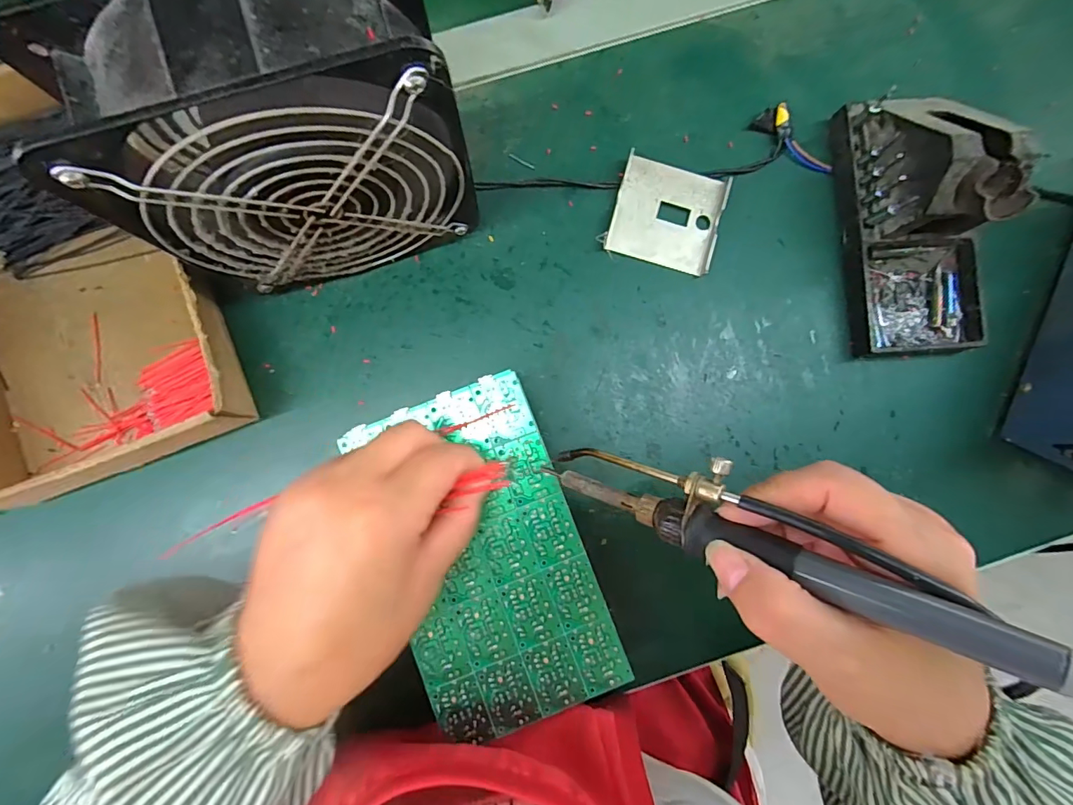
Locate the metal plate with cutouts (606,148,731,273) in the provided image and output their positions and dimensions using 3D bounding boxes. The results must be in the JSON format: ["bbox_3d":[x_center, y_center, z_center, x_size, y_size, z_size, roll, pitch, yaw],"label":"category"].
[{"bbox_3d":[0.085,-0.122,0.308,0.069,0.011,0.063,14,85,-1],"label":"metal plate with cutouts"}]

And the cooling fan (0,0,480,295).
[{"bbox_3d":[-0.111,-0.116,0.231,0.151,0.151,0.059,-16,86,-3],"label":"cooling fan"}]

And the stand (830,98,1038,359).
[{"bbox_3d":[0.243,-0.113,0.282,0.078,0.071,0.156,-3,86,-2],"label":"stand"}]

